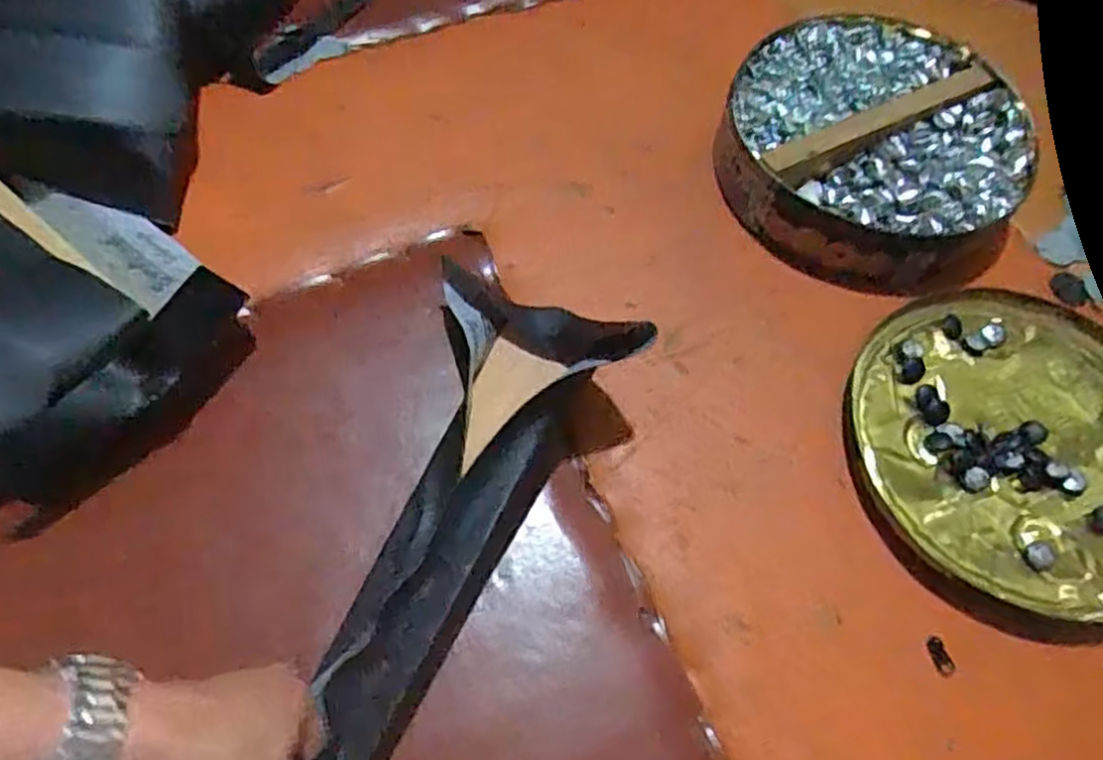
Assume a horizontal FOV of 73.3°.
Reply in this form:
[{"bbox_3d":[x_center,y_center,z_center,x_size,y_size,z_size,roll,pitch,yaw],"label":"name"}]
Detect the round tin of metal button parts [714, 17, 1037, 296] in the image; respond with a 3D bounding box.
[{"bbox_3d":[0.283,-0.205,0.666,0.249,0.070,0.260,1,63,-2],"label":"round tin of metal button parts"}]

